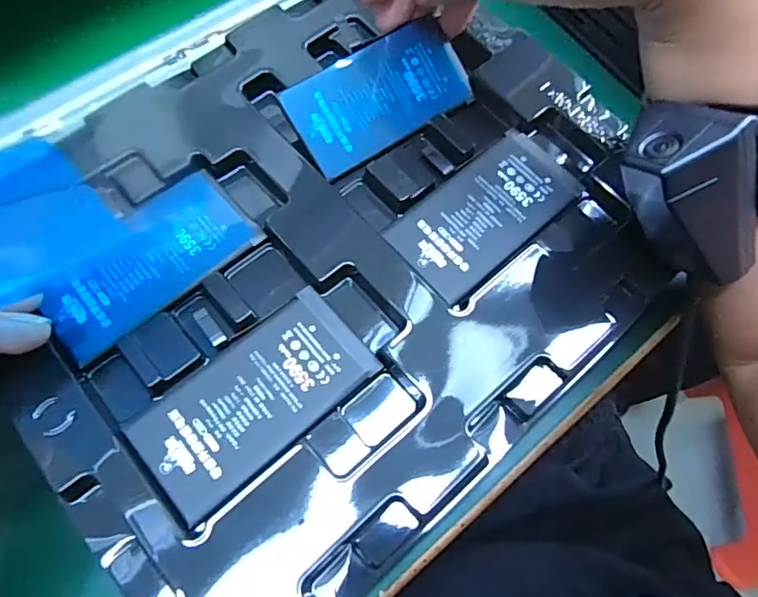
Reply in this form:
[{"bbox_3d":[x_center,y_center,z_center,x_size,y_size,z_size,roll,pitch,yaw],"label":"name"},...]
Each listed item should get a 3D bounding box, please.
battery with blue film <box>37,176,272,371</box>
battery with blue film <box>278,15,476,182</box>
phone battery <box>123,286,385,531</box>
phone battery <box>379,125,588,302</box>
[{"bbox_3d":[-0.093,-0.015,0.214,0.043,0.006,0.084,43,72,14],"label":"battery with blue film"},{"bbox_3d":[0.002,-0.093,0.243,0.085,0.004,0.044,-34,96,-13],"label":"battery with blue film"},{"bbox_3d":[-0.045,0.036,0.196,0.085,0.005,0.044,-39,74,-16],"label":"phone battery"},{"bbox_3d":[0.047,-0.038,0.232,0.084,0.004,0.044,-39,74,-16],"label":"phone battery"}]

